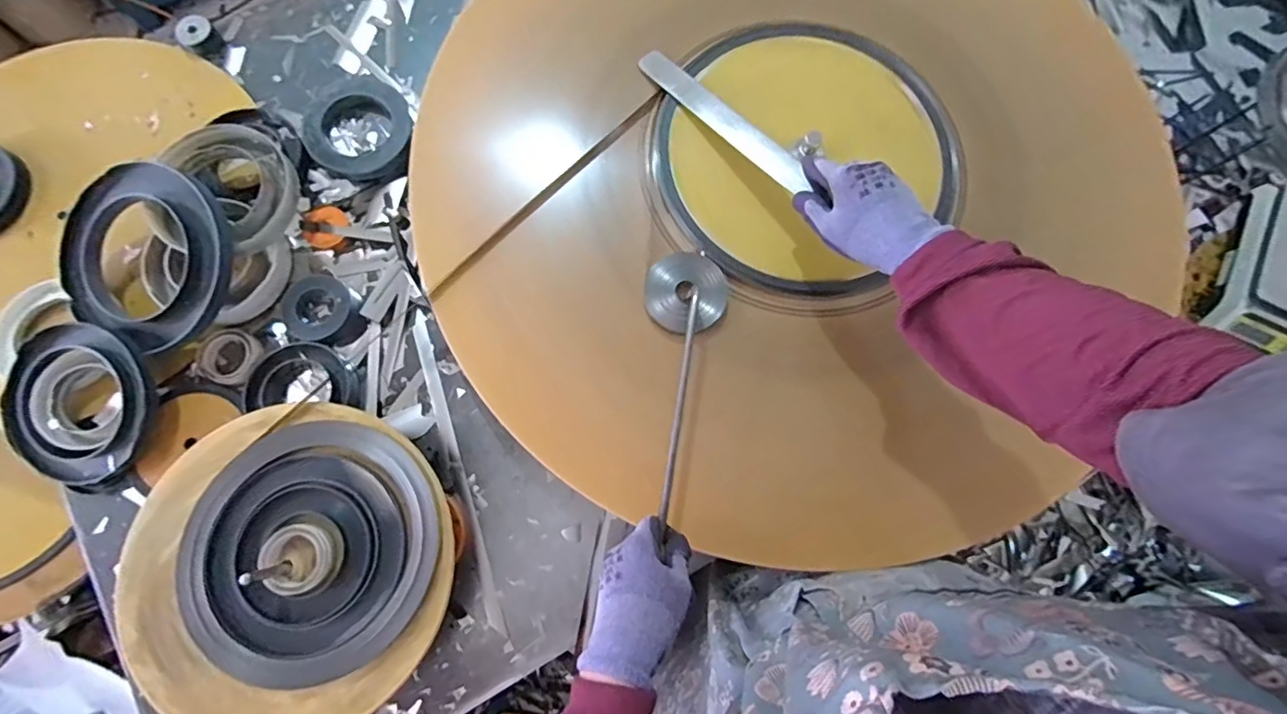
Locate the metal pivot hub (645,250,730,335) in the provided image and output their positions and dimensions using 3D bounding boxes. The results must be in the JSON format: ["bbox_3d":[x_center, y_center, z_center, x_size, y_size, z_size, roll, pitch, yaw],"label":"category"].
[{"bbox_3d":[0.042,-0.066,0.551,0.081,0.011,0.084,-2,69,5],"label":"metal pivot hub"}]

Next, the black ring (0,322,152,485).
[{"bbox_3d":[-0.558,0.047,0.542,0.150,0.021,0.150,8,89,-4],"label":"black ring"}]

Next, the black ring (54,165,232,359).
[{"bbox_3d":[-0.506,-0.108,0.558,0.173,0.021,0.173,0,93,5],"label":"black ring"}]

